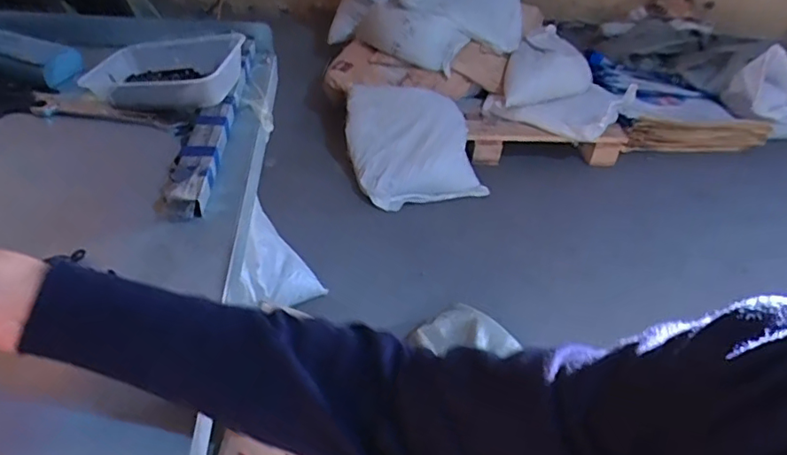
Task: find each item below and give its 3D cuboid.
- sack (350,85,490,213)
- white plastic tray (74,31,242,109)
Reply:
[{"bbox_3d":[0.079,-0.265,1.892,0.437,0.138,0.416,0,80,-21],"label":"sack"},{"bbox_3d":[-0.243,-0.172,0.632,0.160,0.044,0.119,9,46,17],"label":"white plastic tray"}]

